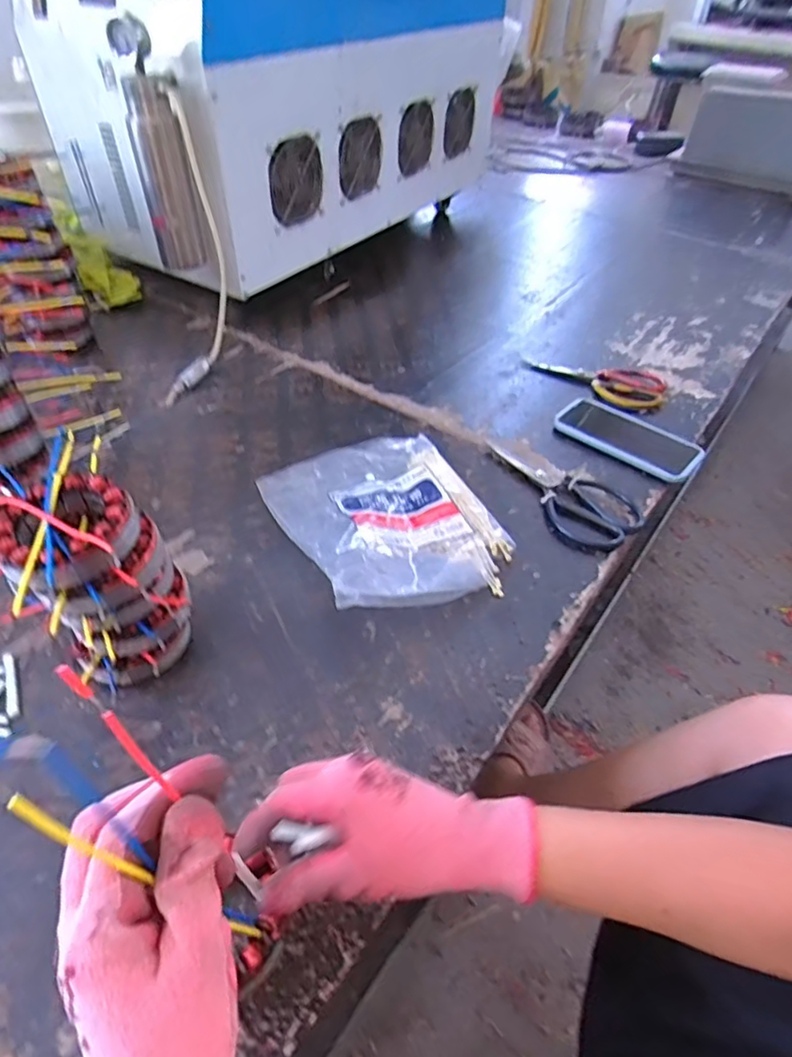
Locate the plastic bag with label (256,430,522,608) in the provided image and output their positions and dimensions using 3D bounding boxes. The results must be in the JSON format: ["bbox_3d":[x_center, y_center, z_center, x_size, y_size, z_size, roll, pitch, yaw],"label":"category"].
[{"bbox_3d":[-0.010,-0.025,0.599,0.198,0.060,0.254,-19,49,-21],"label":"plastic bag with label"}]

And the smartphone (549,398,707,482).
[{"bbox_3d":[0.284,-0.114,0.732,0.172,0.014,0.087,35,53,28],"label":"smartphone"}]

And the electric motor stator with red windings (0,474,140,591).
[{"bbox_3d":[-0.217,0.002,0.393,0.091,0.032,0.085,34,53,28],"label":"electric motor stator with red windings"}]

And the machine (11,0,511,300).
[{"bbox_3d":[-0.147,-0.714,1.022,0.377,0.381,0.805,30,51,25],"label":"machine"}]

